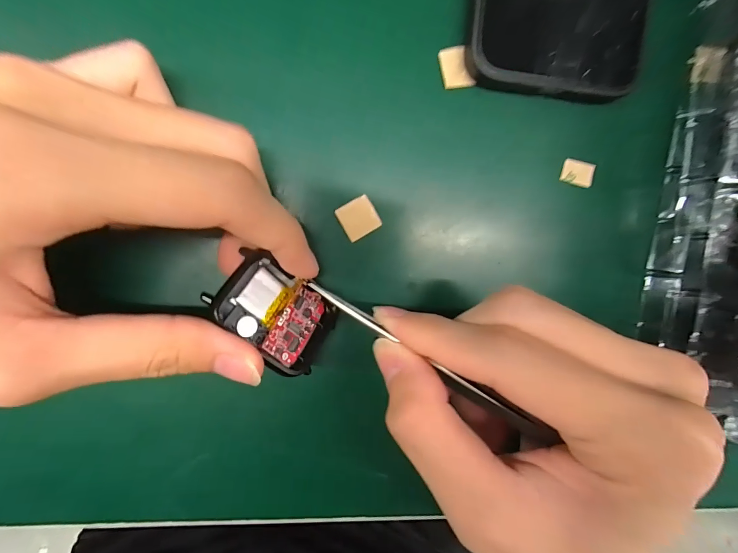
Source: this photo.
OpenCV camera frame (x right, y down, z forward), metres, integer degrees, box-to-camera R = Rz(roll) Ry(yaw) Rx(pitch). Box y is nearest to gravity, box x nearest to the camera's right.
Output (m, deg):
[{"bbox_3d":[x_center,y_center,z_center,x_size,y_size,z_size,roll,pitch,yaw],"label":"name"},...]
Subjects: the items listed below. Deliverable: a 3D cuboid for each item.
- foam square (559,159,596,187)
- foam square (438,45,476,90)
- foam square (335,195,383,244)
[{"bbox_3d":[0.097,-0.049,0.167,0.016,0.004,0.011,11,92,-9],"label":"foam square"},{"bbox_3d":[0.037,-0.089,0.152,0.014,0.004,0.016,-14,96,-7],"label":"foam square"},{"bbox_3d":[-0.004,-0.025,0.153,0.016,0.004,0.016,-31,98,-5],"label":"foam square"}]

